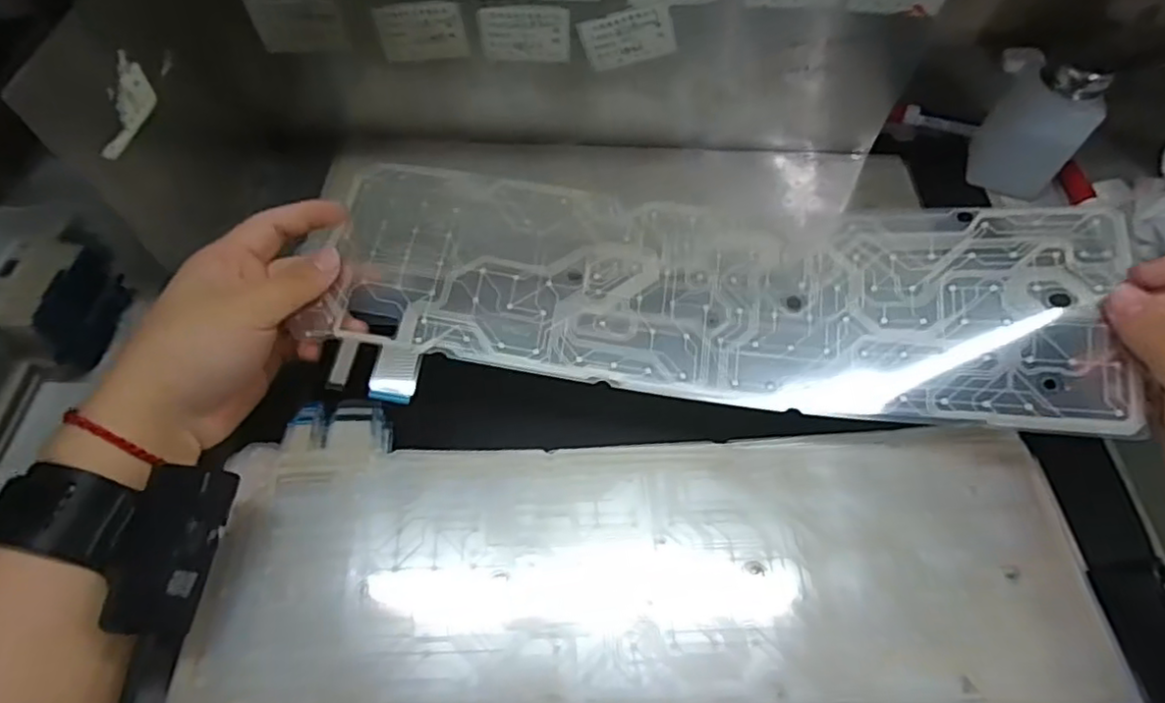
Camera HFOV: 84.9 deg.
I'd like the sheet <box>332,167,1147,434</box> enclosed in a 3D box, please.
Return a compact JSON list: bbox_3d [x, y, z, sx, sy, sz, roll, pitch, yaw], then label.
[{"bbox_3d":[0.073,-0.038,0.352,0.403,0.043,0.139,6,60,6],"label":"sheet"}]

